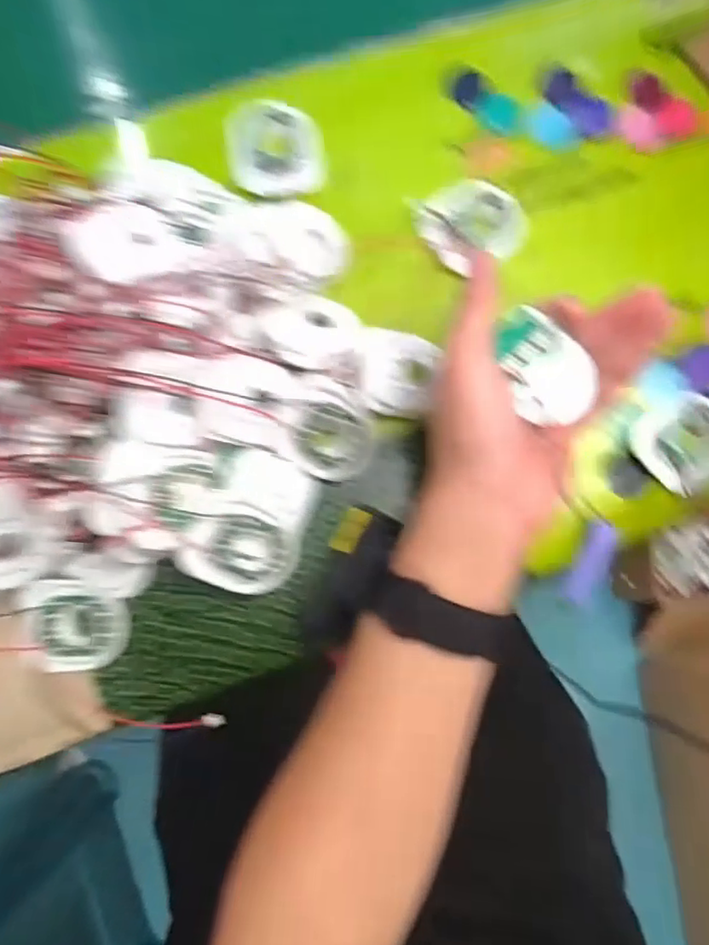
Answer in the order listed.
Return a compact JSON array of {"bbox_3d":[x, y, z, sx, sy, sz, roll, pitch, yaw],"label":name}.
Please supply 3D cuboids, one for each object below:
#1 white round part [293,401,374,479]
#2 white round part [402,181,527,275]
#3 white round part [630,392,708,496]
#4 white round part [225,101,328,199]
[{"bbox_3d":[-0.012,-0.017,0.340,0.046,0.006,0.046,-7,106,-25],"label":"white round part"},{"bbox_3d":[0.070,-0.150,0.365,0.063,0.011,0.055,-32,83,-7],"label":"white round part"},{"bbox_3d":[0.192,-0.018,0.351,0.059,0.008,0.049,-33,83,-7],"label":"white round part"},{"bbox_3d":[-0.046,-0.192,0.364,0.055,0.009,0.063,-8,81,-3],"label":"white round part"}]

